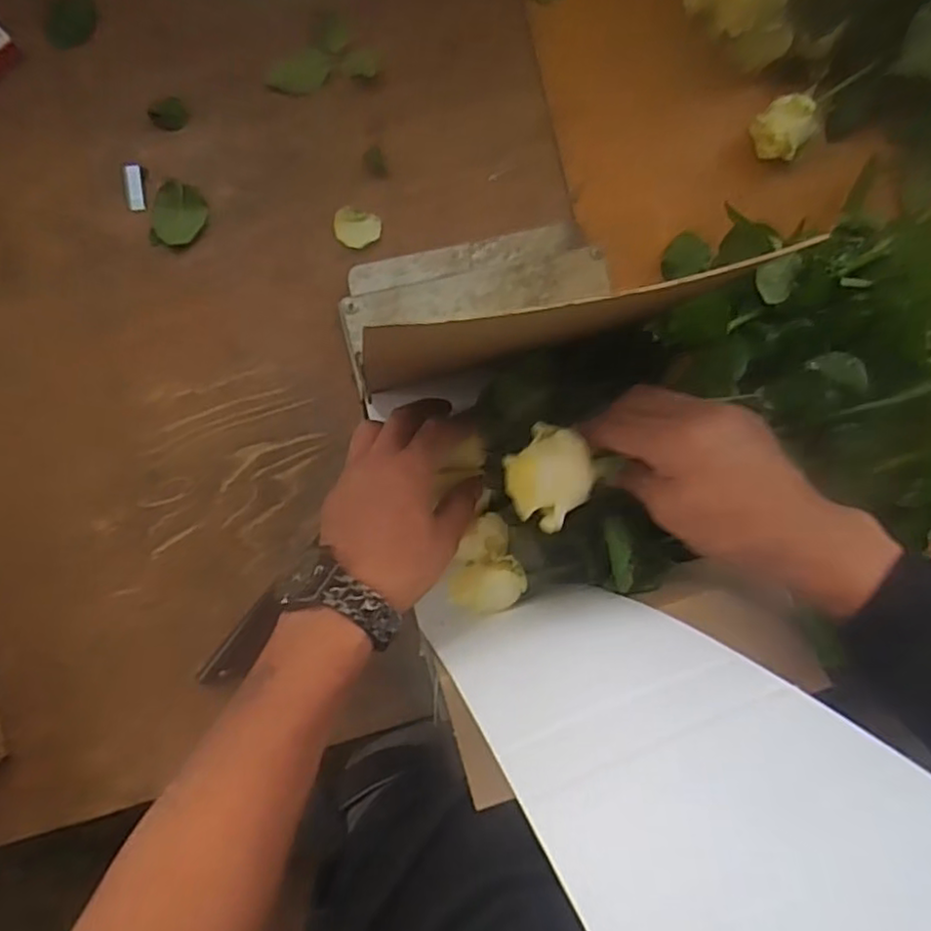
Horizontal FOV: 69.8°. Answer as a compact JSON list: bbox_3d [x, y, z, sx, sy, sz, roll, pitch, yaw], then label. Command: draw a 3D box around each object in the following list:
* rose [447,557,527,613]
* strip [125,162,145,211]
[{"bbox_3d":[0.016,0.083,0.457,0.048,0.036,0.031,-32,93,-7],"label":"rose"},{"bbox_3d":[-0.257,-0.217,0.518,0.012,0.004,0.037,-8,91,-9],"label":"strip"}]

